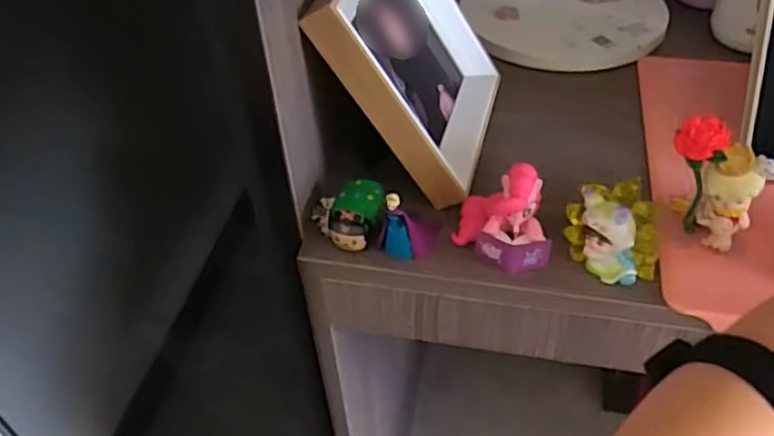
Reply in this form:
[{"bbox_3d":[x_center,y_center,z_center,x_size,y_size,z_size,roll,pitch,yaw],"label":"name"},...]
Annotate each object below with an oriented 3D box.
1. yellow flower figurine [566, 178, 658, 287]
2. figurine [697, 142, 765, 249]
[{"bbox_3d":[0.155,0.007,0.450,0.053,0.052,0.052,1,45,4],"label":"yellow flower figurine"},{"bbox_3d":[0.229,-0.014,0.442,0.033,0.067,0.026,24,51,25],"label":"figurine"}]

